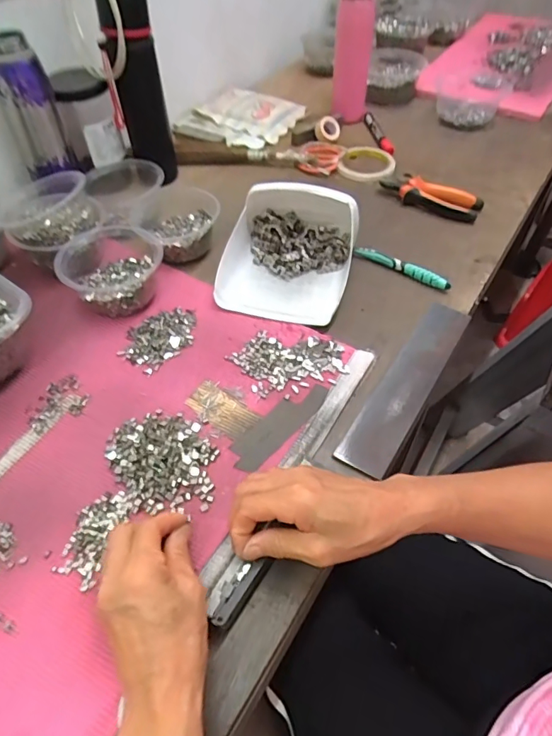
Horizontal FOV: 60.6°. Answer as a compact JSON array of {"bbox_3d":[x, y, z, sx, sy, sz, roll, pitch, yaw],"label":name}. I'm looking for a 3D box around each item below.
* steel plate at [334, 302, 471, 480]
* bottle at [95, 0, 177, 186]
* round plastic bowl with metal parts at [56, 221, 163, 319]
[{"bbox_3d":[0.142,0.012,0.501,0.047,0.008,0.241,27,58,21],"label":"steel plate"},{"bbox_3d":[-0.191,-0.389,0.665,0.064,0.243,0.057,-11,52,-9],"label":"bottle"},{"bbox_3d":[-0.192,-0.121,0.562,0.112,0.064,0.122,0,51,0],"label":"round plastic bowl with metal parts"}]

